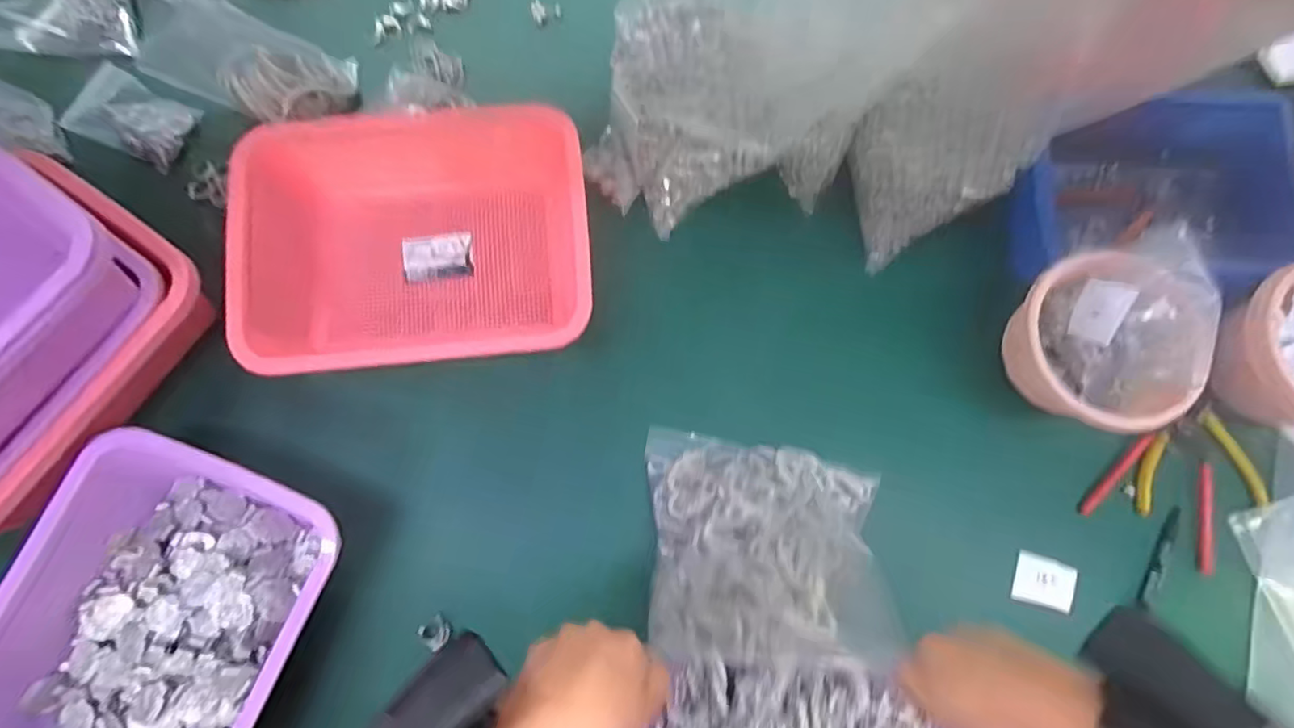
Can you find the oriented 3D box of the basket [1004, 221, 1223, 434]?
[{"bbox_3d":[0.392,-0.017,0.526,0.139,0.114,0.154,-12,79,-3],"label":"basket"}]

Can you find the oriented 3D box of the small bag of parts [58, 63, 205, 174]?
[{"bbox_3d":[-0.523,-0.253,0.593,0.113,0.029,0.076,23,80,4],"label":"small bag of parts"}]

